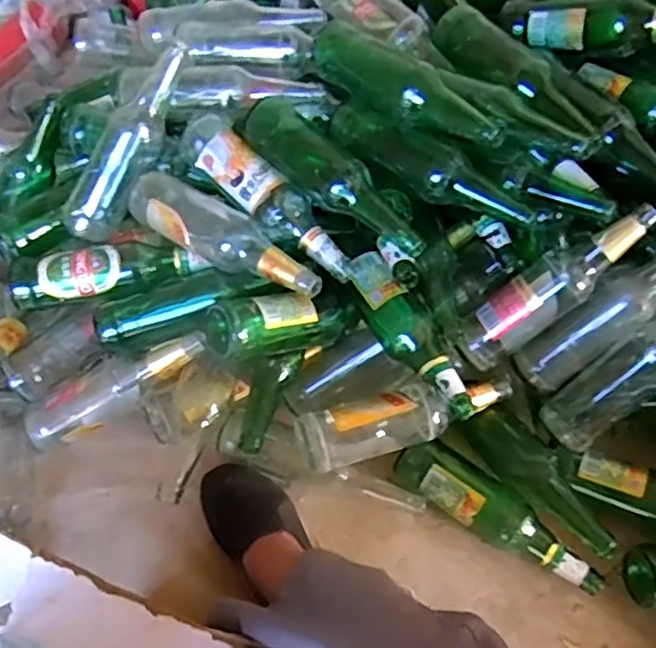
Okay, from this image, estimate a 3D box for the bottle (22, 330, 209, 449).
[{"bbox_3d":[-0.260,0.078,0.814,0.262,0.064,0.056,-28,62,13],"label":"bottle"}]

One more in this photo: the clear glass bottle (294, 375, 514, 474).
[{"bbox_3d":[0.091,0.106,0.769,0.261,0.061,0.071,-19,62,-10],"label":"clear glass bottle"}]

